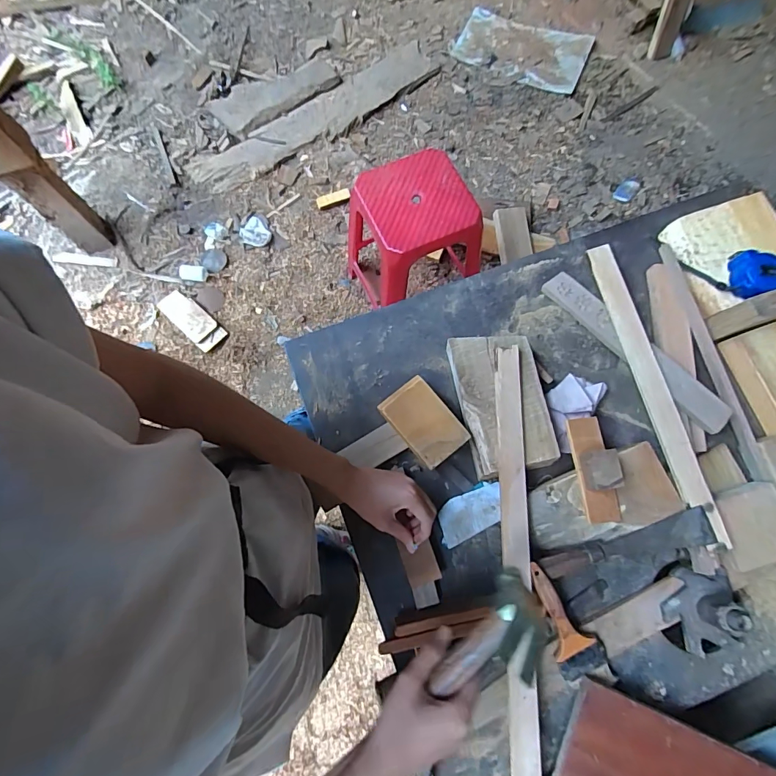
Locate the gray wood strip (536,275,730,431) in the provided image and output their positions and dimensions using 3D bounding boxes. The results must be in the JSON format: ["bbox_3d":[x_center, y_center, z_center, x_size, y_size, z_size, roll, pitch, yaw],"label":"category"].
[{"bbox_3d":[0.353,-0.060,0.596,0.045,0.019,0.299,-44,73,6],"label":"gray wood strip"}]

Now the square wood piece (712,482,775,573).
[{"bbox_3d":[0.471,0.178,0.533,0.100,0.022,0.090,-15,74,-5],"label":"square wood piece"}]

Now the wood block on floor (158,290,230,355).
[{"bbox_3d":[-0.686,-0.239,1.428,0.257,0.021,0.098,41,77,10],"label":"wood block on floor"}]

